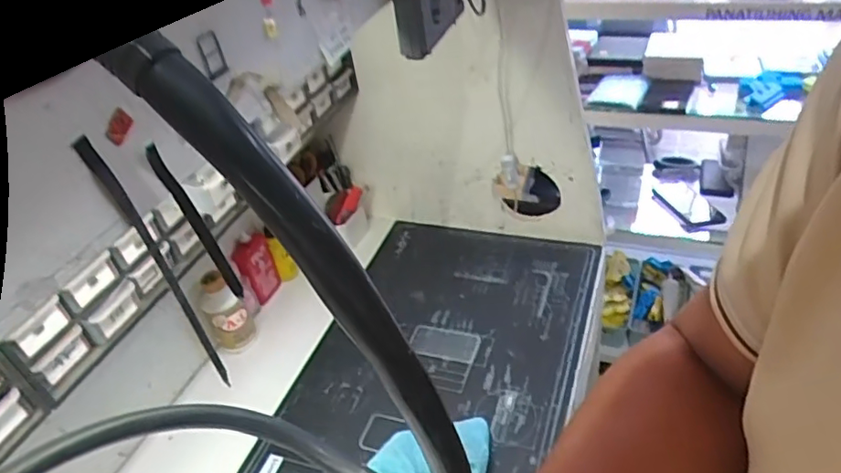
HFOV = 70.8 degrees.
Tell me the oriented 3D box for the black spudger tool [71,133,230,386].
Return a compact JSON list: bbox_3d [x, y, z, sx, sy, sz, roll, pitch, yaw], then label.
[{"bbox_3d":[-0.139,0.023,0.321,0.015,0.176,0.009,-24,41,-20],"label":"black spudger tool"}]

